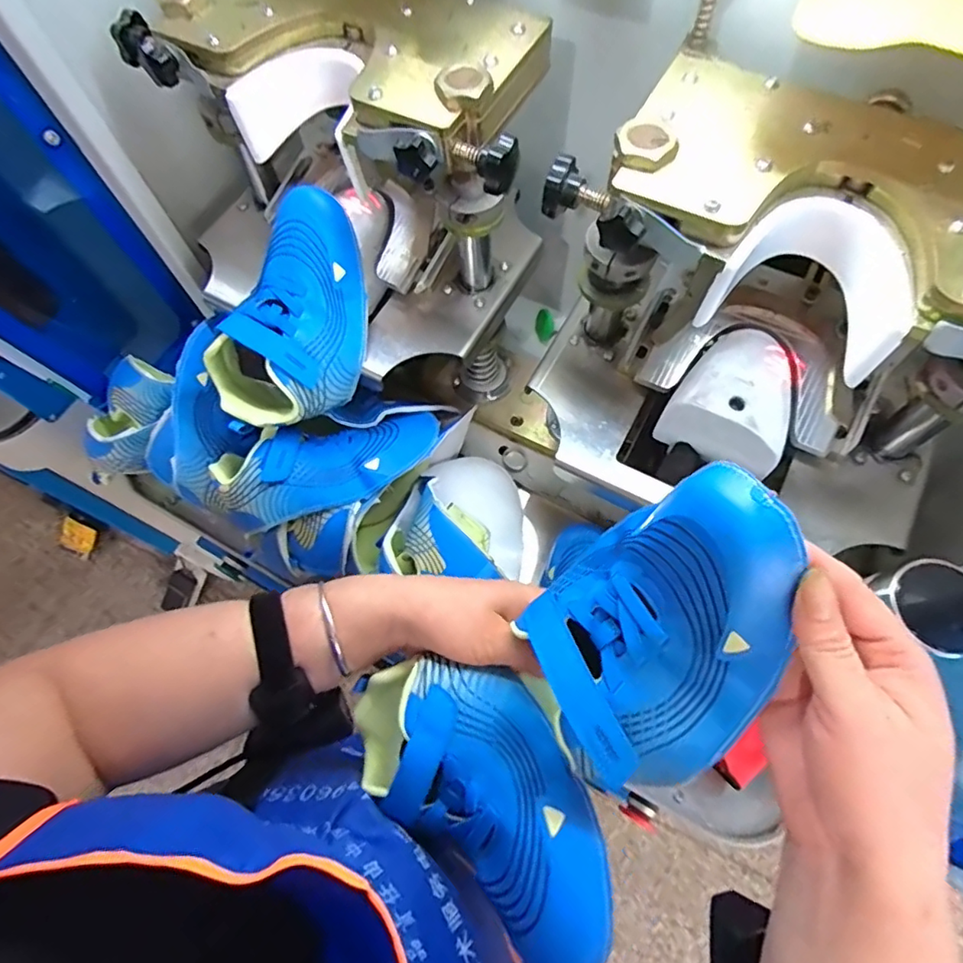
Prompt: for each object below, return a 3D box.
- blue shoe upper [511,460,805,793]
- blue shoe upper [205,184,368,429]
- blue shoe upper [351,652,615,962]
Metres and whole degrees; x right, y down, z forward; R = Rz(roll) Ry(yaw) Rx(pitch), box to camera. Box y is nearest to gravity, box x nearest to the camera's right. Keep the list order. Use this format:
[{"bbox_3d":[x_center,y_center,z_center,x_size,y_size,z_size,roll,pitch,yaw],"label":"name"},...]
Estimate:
[{"bbox_3d":[0.100,0.080,0.301,0.178,0.080,0.123,-47,70,31],"label":"blue shoe upper"},{"bbox_3d":[-0.160,-0.144,0.509,0.122,0.090,0.201,21,89,-7],"label":"blue shoe upper"},{"bbox_3d":[0.002,0.188,0.348,0.186,0.078,0.109,35,72,17],"label":"blue shoe upper"}]

